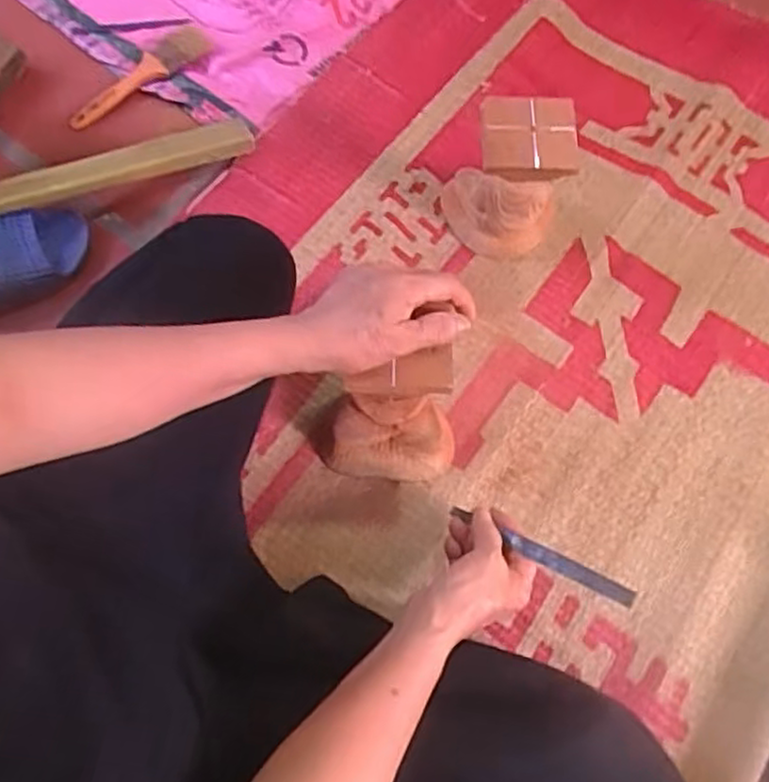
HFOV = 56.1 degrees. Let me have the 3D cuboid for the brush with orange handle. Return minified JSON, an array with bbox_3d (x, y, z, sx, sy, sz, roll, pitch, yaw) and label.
[{"bbox_3d":[-0.267,-0.344,0.782,0.176,0.016,0.047,-38,74,-12],"label":"brush with orange handle"}]

